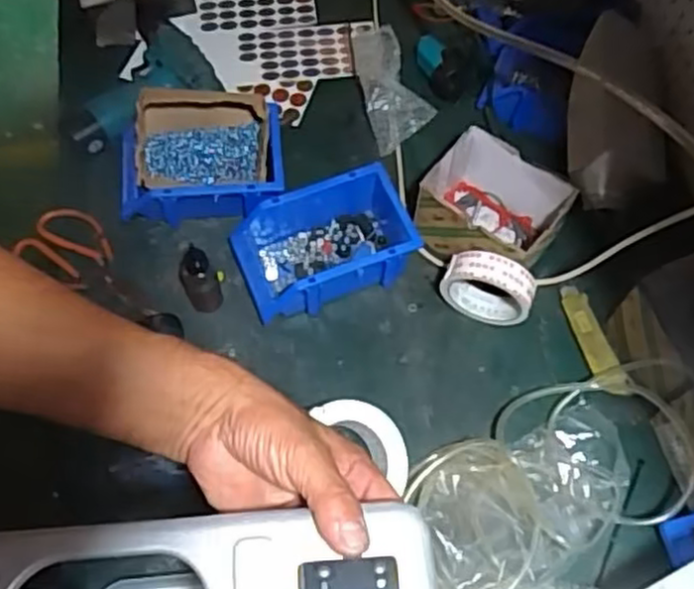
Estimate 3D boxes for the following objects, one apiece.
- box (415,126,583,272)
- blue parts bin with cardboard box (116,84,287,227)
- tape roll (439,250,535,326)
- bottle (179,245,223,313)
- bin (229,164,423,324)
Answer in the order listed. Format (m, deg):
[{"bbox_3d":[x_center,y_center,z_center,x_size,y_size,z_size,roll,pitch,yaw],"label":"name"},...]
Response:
[{"bbox_3d":[0.156,-0.086,0.807,0.142,0.095,0.124,30,66,13],"label":"box"},{"bbox_3d":[-0.163,-0.145,0.808,0.179,0.124,0.111,-6,63,-5],"label":"blue parts bin with cardboard box"},{"bbox_3d":[0.147,-0.007,0.768,0.091,0.093,0.032,18,64,7],"label":"tape roll"},{"bbox_3d":[-0.155,-0.010,0.781,0.035,0.110,0.036,-19,65,-11],"label":"bottle"},{"bbox_3d":[-0.025,-0.053,0.797,0.183,0.077,0.114,-19,65,-11],"label":"bin"}]

